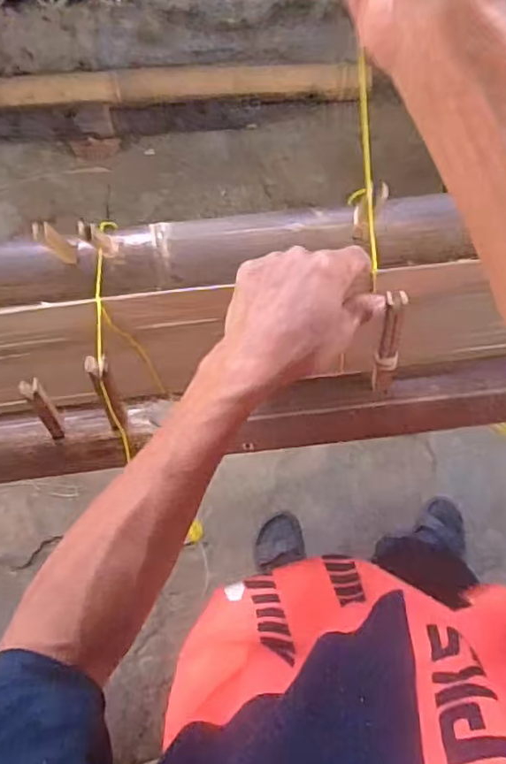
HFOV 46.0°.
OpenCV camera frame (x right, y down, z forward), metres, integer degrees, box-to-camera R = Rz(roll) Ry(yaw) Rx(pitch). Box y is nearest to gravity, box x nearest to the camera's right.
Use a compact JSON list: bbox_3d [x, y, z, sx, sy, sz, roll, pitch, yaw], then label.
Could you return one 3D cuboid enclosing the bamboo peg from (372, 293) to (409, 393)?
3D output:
[{"bbox_3d":[0.088,-0.023,0.389,0.016,0.083,0.010,-5,47,-2],"label":"bamboo peg"}]

